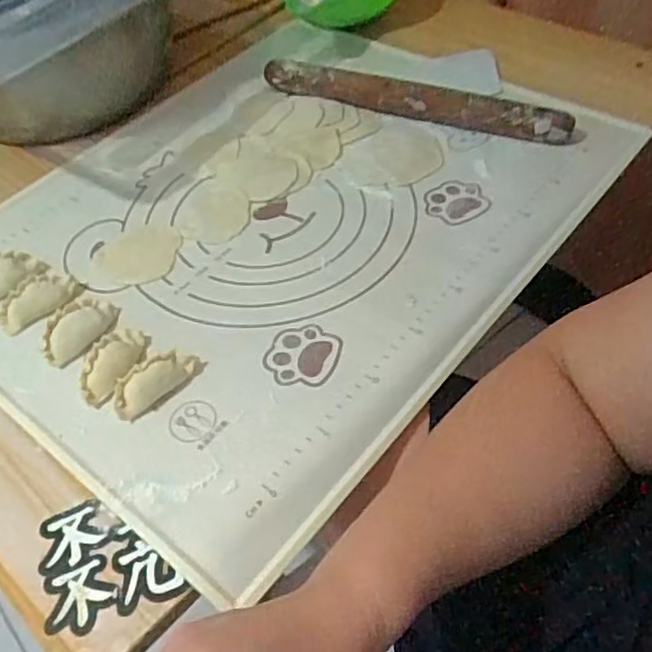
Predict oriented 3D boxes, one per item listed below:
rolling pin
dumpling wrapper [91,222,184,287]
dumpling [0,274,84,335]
[{"bbox_3d":[0.076,-0.203,0.598,0.274,0.027,0.029,17,53,18],"label":"rolling pin"},{"bbox_3d":[-0.145,-0.058,0.521,0.070,0.007,0.063,28,55,31],"label":"dumpling wrapper"},{"bbox_3d":[-0.206,-0.018,0.484,0.029,0.018,0.060,35,60,29],"label":"dumpling"}]

